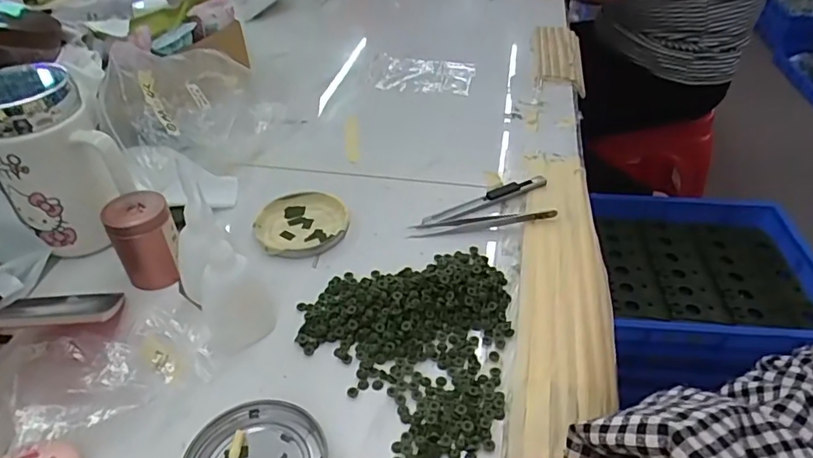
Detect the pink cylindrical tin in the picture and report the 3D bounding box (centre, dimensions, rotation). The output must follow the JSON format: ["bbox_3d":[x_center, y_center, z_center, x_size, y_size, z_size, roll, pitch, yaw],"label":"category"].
[{"bbox_3d":[-0.199,0.008,0.417,0.043,0.063,0.042,-1,40,0],"label":"pink cylindrical tin"}]

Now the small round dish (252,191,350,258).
[{"bbox_3d":[-0.091,-0.005,0.472,0.078,0.009,0.075,-1,40,0],"label":"small round dish"}]

